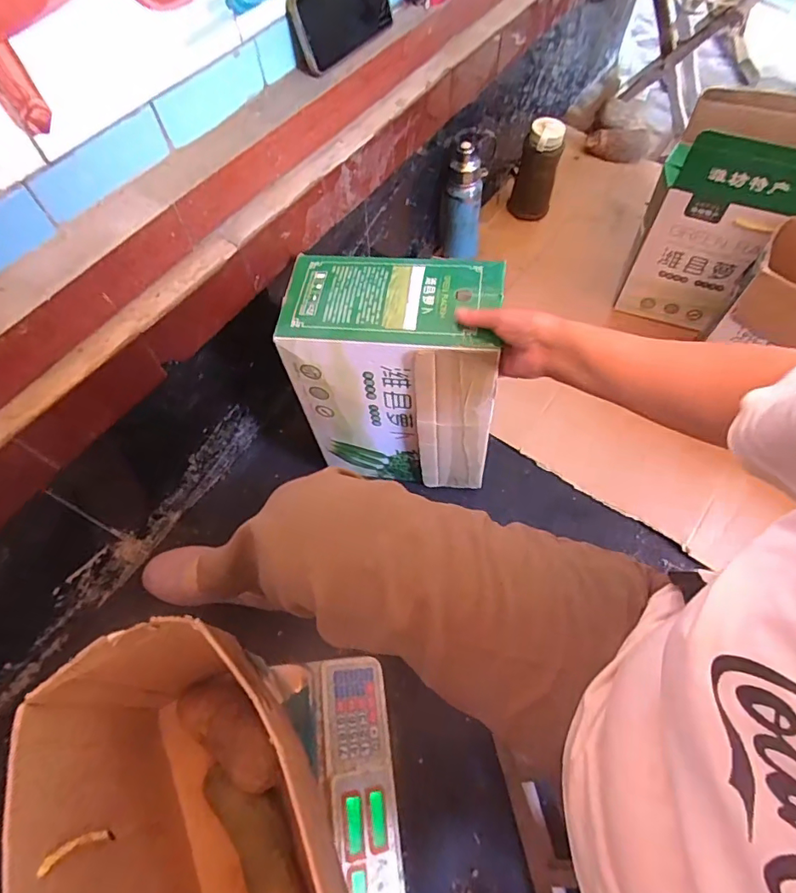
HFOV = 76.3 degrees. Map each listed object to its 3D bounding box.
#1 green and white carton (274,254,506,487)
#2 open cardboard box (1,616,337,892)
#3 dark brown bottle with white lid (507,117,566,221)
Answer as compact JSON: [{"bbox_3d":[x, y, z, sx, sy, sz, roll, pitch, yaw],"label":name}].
[{"bbox_3d":[-0.001,-0.090,0.716,0.259,0.318,0.153,9,63,6],"label":"green and white carton"},{"bbox_3d":[-0.166,0.374,0.445,0.165,0.265,0.373,-23,64,-11],"label":"open cardboard box"},{"bbox_3d":[0.310,-0.611,1.133,0.090,0.195,0.080,17,64,10],"label":"dark brown bottle with white lid"}]

